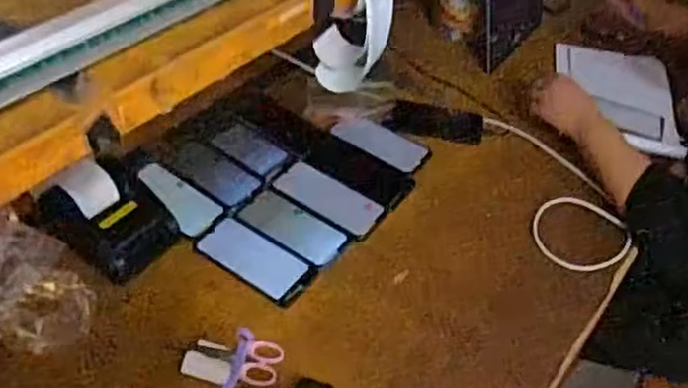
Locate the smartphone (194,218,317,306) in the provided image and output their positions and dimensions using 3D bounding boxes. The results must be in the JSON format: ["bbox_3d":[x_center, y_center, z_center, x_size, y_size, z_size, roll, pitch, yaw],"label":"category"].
[{"bbox_3d":[-0.121,0.088,0.957,0.161,0.007,0.077,29,49,21],"label":"smartphone"}]

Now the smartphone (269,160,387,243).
[{"bbox_3d":[-0.022,0.003,1.054,0.168,0.006,0.086,30,49,21],"label":"smartphone"}]

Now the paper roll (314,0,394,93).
[{"bbox_3d":[0.008,-0.210,0.830,0.071,0.171,0.085,-32,57,-32],"label":"paper roll"}]

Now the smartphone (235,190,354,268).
[{"bbox_3d":[-0.073,0.045,1.003,0.161,0.007,0.072,32,50,23],"label":"smartphone"}]

